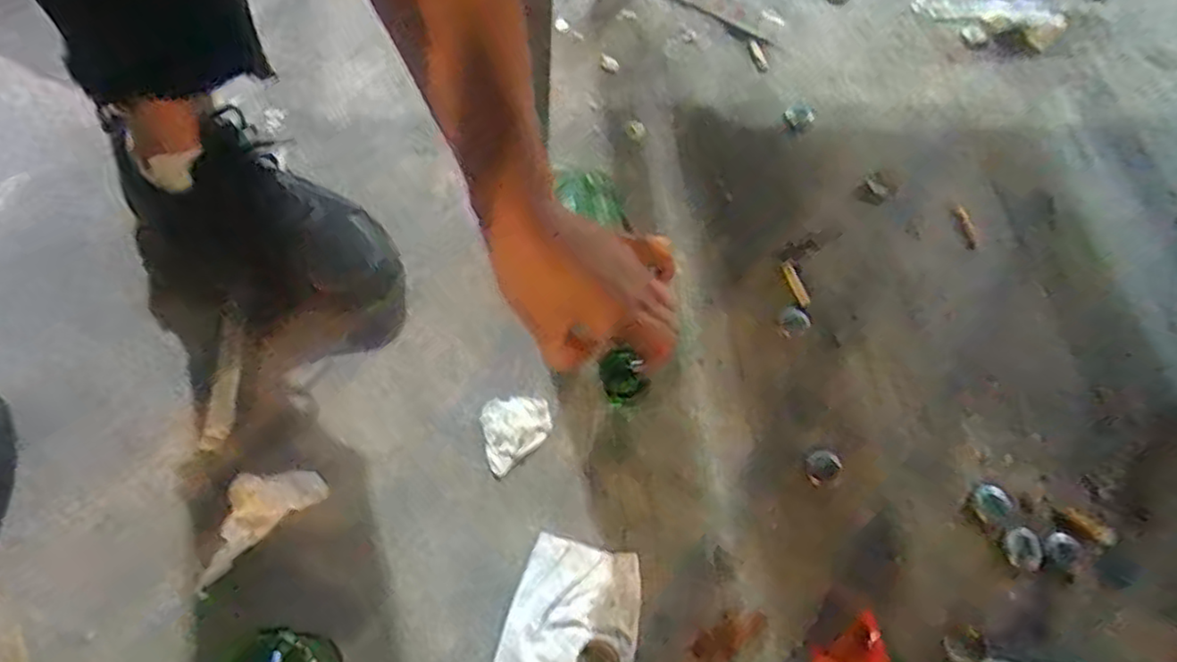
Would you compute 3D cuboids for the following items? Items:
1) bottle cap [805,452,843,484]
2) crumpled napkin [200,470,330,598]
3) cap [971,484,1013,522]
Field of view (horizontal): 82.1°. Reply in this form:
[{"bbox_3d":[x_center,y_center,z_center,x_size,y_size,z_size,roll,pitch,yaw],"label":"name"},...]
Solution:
[{"bbox_3d":[0.175,0.101,0.502,0.026,0.004,0.022,-22,64,-14],"label":"bottle cap"},{"bbox_3d":[-0.235,0.126,0.466,0.051,0.013,0.098,41,67,19],"label":"crumpled napkin"},{"bbox_3d":[0.295,0.127,0.497,0.024,0.009,0.026,1,60,-2],"label":"cap"}]

